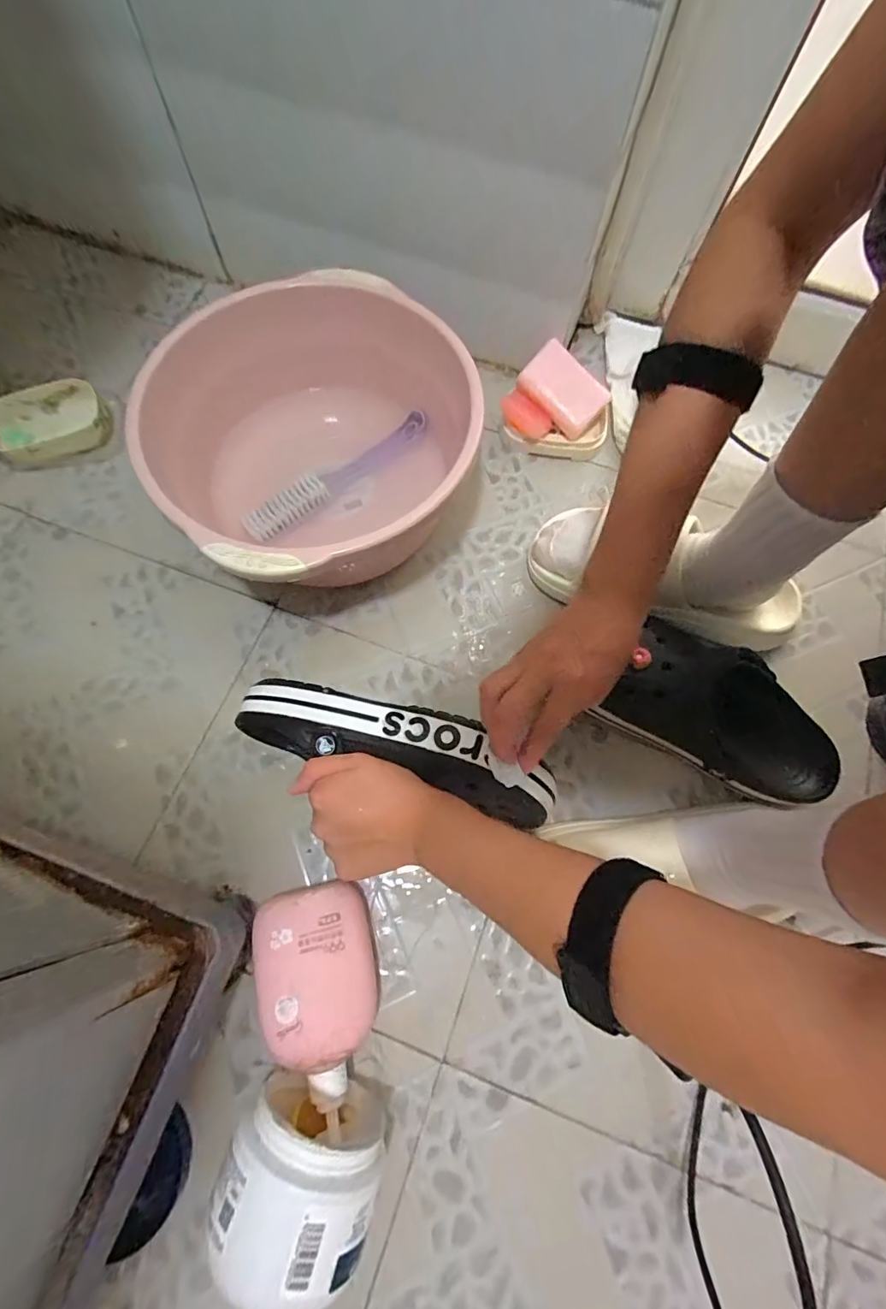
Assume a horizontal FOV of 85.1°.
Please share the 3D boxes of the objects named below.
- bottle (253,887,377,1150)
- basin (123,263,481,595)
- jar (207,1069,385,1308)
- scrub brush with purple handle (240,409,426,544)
[{"bbox_3d":[-0.090,0.261,0.369,0.084,0.046,0.156,-12,71,-6],"label":"bottle"},{"bbox_3d":[-0.119,-0.196,0.479,0.283,0.134,0.291,1,71,-2],"label":"basin"},{"bbox_3d":[-0.089,0.335,0.314,0.097,0.099,0.077,14,71,3],"label":"jar"},{"bbox_3d":[-0.110,-0.192,0.523,0.225,0.042,0.029,-39,76,-14],"label":"scrub brush with purple handle"}]

